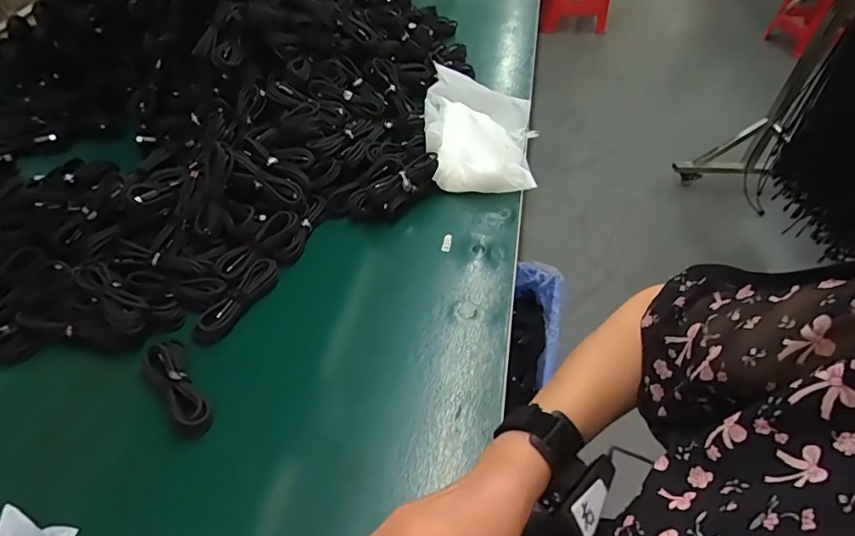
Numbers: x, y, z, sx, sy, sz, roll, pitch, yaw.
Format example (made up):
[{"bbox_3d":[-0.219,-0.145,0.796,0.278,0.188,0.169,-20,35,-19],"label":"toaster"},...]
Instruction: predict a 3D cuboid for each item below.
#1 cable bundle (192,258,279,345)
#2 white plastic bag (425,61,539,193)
[{"bbox_3d":[-0.204,0.035,0.525,0.029,0.020,0.115,19,49,16],"label":"cable bundle"},{"bbox_3d":[0.080,-0.202,0.729,0.165,0.071,0.240,0,46,-1],"label":"white plastic bag"}]

